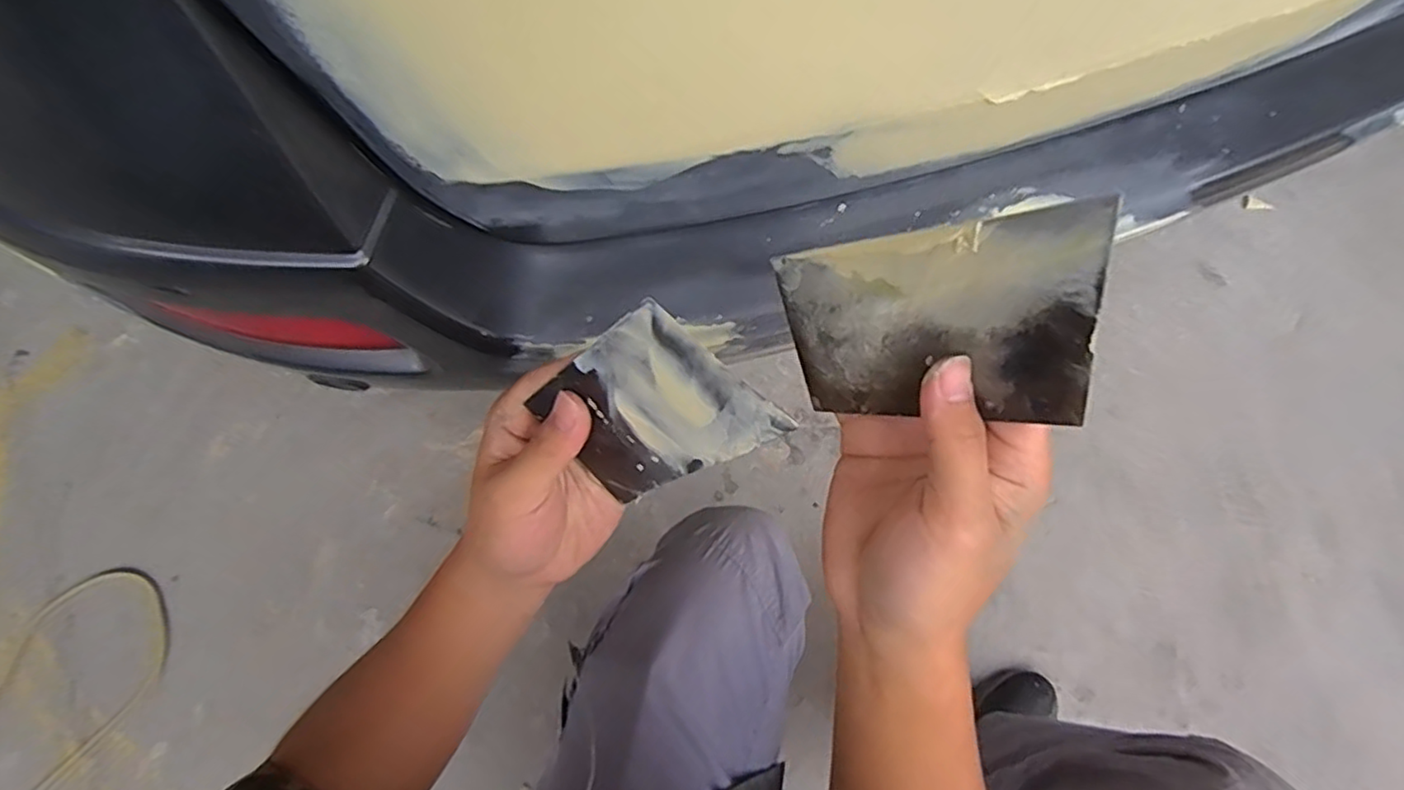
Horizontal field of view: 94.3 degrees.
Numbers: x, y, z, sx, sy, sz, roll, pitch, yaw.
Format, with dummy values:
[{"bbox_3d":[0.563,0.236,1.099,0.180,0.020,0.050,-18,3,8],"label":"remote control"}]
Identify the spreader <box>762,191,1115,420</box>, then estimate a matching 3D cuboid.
[{"bbox_3d":[0.084,-0.025,0.248,0.004,0.130,0.073,-31,111,-34],"label":"spreader"}]

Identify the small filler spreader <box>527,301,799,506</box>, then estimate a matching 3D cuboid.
[{"bbox_3d":[-0.026,0.010,0.276,0.073,0.113,0.004,40,49,-17],"label":"small filler spreader"}]

